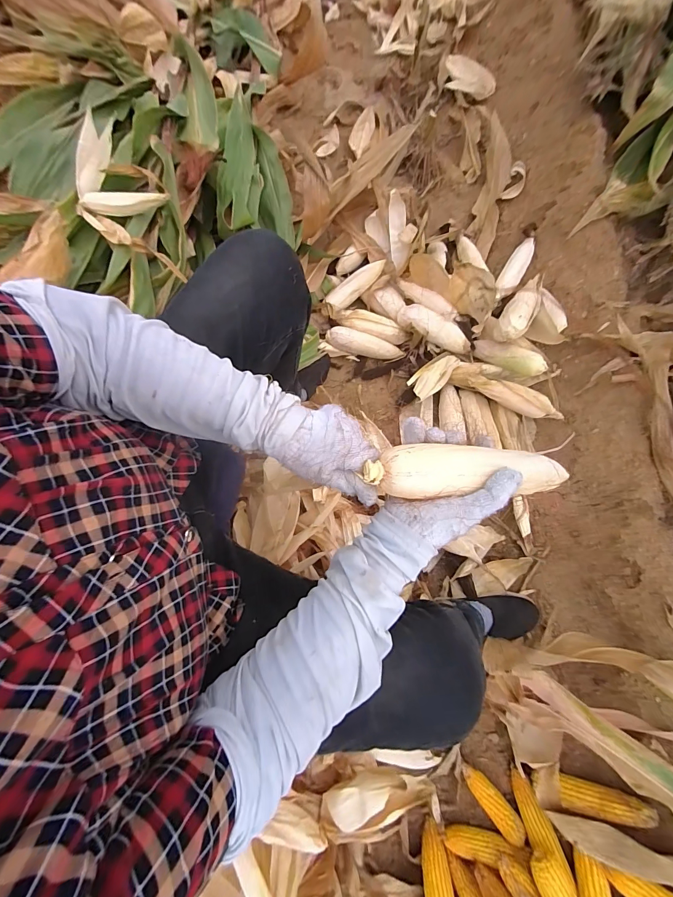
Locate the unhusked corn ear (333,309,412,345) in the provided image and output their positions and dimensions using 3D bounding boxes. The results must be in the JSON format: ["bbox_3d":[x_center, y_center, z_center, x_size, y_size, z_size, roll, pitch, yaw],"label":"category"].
[{"bbox_3d":[0.097,-0.327,0.921,0.203,0.043,0.053,15,77,3],"label":"unhusked corn ear"}]

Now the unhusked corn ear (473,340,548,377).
[{"bbox_3d":[0.415,-0.221,0.839,0.052,0.061,0.179,-44,48,-9],"label":"unhusked corn ear"}]

